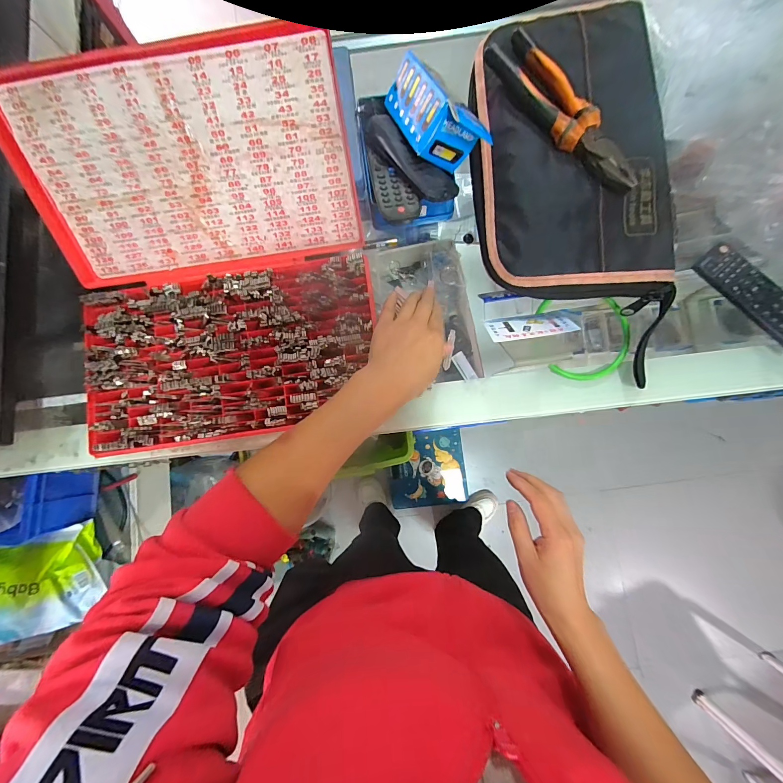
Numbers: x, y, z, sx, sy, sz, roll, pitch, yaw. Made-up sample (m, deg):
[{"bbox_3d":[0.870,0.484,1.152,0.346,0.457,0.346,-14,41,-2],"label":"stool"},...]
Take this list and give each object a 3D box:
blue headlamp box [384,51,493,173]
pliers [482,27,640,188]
[{"bbox_3d":[0.043,-0.298,0.360,0.064,0.057,0.120,-5,60,-38],"label":"blue headlamp box"},{"bbox_3d":[0.176,-0.292,0.351,0.039,0.024,0.214,-32,84,-2],"label":"pliers"}]

